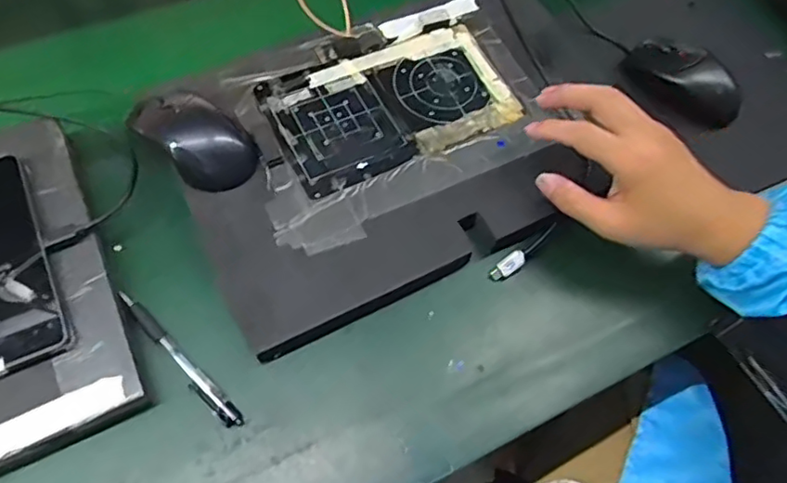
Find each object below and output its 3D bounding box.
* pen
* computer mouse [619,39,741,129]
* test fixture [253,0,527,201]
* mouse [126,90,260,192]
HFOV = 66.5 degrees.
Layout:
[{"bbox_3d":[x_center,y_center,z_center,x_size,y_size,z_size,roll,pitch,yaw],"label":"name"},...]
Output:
[{"bbox_3d":[-0.157,0.084,0.438,0.134,0.011,0.015,42,67,18],"label":"pen"},{"bbox_3d":[0.284,-0.159,0.583,0.116,0.036,0.059,27,63,11],"label":"computer mouse"},{"bbox_3d":[-0.003,-0.137,0.543,0.218,0.015,0.151,-24,65,-16],"label":"test fixture"},{"bbox_3d":[-0.160,-0.088,0.485,0.107,0.032,0.062,41,66,17],"label":"mouse"}]

